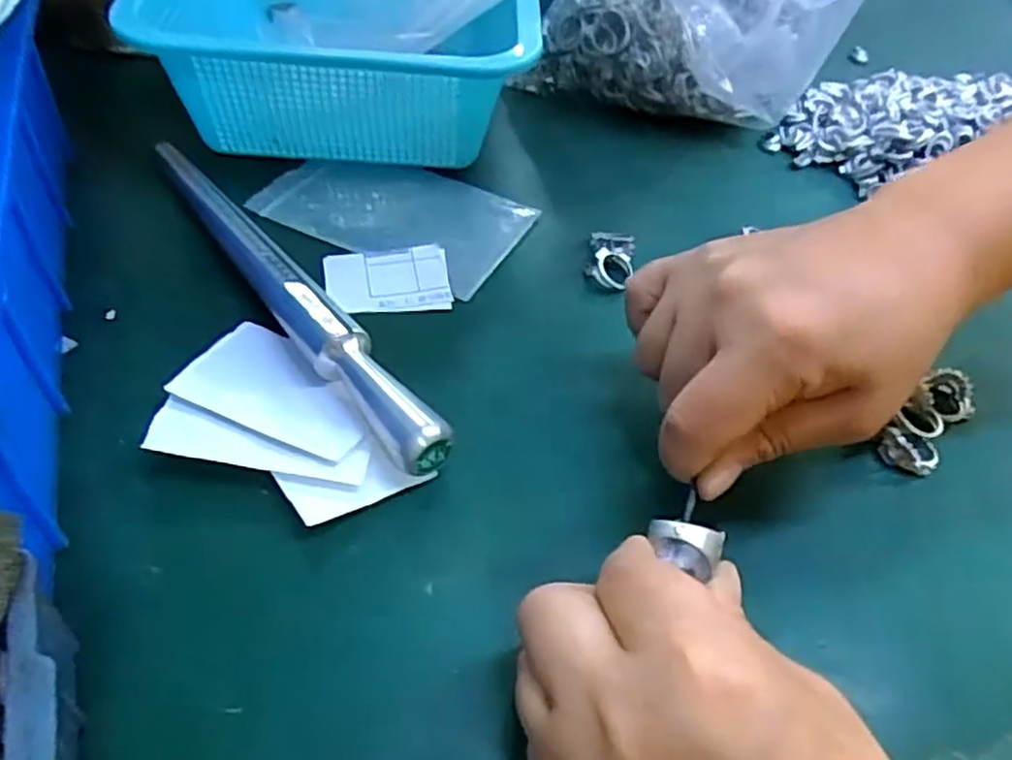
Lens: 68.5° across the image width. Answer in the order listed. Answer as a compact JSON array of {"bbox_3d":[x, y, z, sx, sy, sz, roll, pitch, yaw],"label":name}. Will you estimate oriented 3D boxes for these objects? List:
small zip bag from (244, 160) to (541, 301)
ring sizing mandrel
[{"bbox_3d":[-0.053,-0.085,0.371,0.122,0.004,0.080,26,50,15],"label":"small zip bag"},{"bbox_3d":[-0.095,-0.043,0.314,0.022,0.021,0.230,-26,56,-27],"label":"ring sizing mandrel"}]

